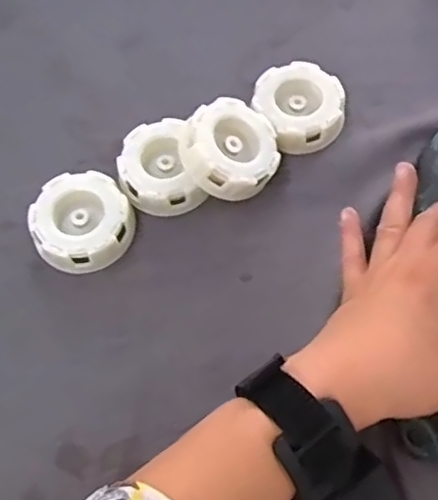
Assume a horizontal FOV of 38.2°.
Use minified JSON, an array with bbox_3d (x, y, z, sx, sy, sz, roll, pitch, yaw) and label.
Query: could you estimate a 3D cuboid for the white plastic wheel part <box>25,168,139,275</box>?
[{"bbox_3d":[-0.088,-0.018,0.410,0.063,0.020,0.064,-1,64,2],"label":"white plastic wheel part"}]

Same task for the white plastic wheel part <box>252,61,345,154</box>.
[{"bbox_3d":[0.056,-0.101,0.445,0.059,0.019,0.065,-5,64,1],"label":"white plastic wheel part"}]

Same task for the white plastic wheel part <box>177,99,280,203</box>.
[{"bbox_3d":[0.007,-0.065,0.417,0.060,0.028,0.061,12,62,-24],"label":"white plastic wheel part"}]

